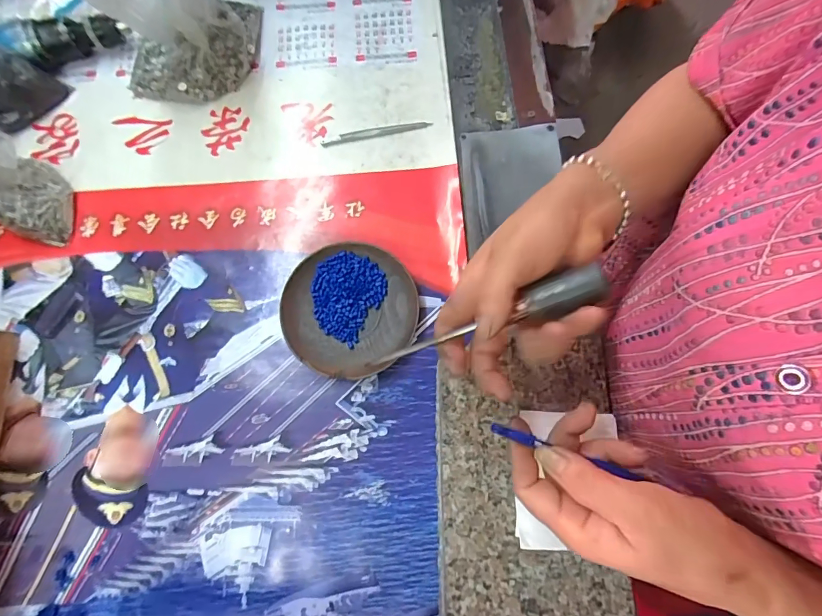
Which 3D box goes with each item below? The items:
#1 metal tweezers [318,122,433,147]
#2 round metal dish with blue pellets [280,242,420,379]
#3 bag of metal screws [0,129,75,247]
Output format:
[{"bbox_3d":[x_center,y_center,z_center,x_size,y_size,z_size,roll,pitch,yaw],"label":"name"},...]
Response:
[{"bbox_3d":[-0.034,-0.170,0.394,0.106,0.005,0.010,-11,78,-1],"label":"metal tweezers"},{"bbox_3d":[-0.053,0.002,0.352,0.111,0.016,0.112,0,78,1],"label":"round metal dish with blue pellets"},{"bbox_3d":[-0.339,-0.103,0.352,0.073,0.060,0.066,29,80,7],"label":"bag of metal screws"}]

